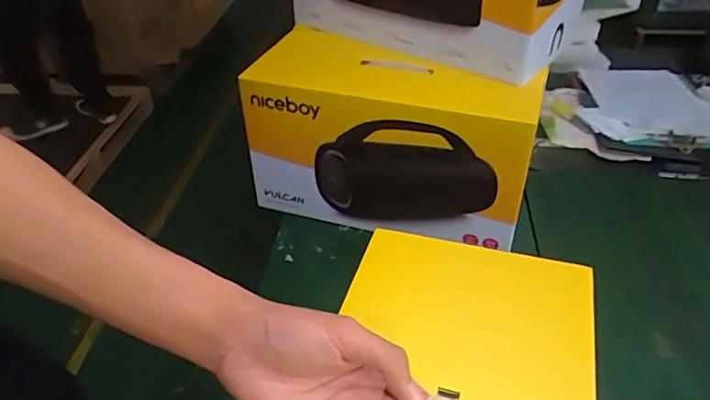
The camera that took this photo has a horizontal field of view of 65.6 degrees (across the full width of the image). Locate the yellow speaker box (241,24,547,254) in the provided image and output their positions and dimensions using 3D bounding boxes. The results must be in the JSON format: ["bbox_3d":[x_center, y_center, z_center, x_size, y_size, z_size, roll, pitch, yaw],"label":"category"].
[{"bbox_3d":[0.046,-0.103,0.856,0.436,0.228,0.192,12,40,17],"label":"yellow speaker box"}]

